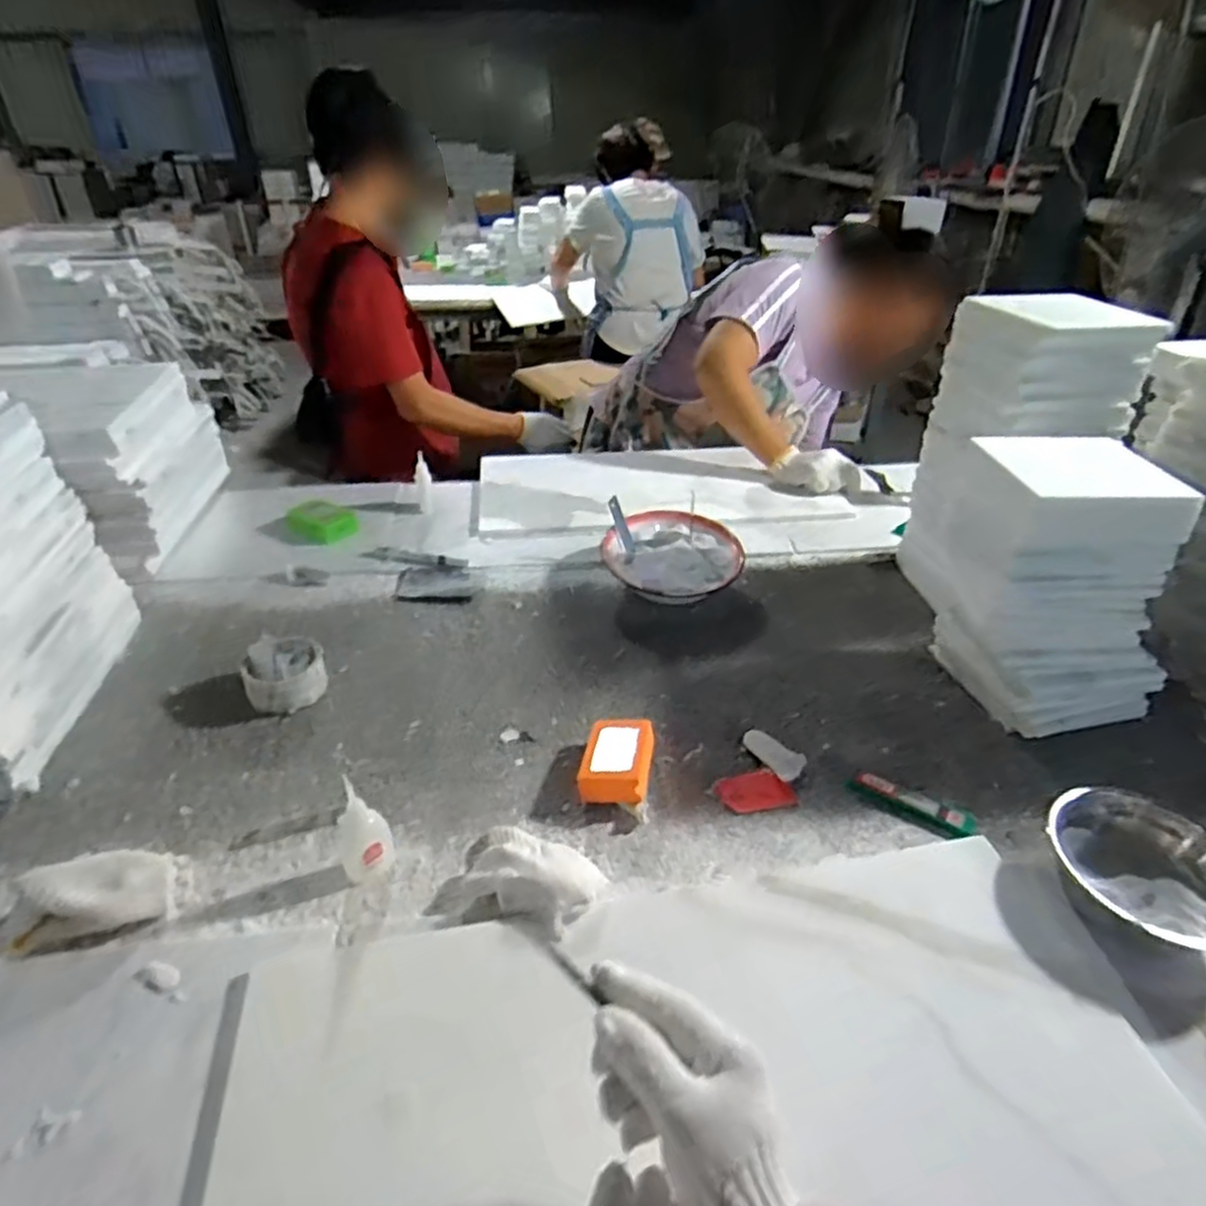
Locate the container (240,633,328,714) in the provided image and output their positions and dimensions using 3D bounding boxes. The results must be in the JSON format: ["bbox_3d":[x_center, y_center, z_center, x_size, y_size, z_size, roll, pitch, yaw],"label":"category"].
[{"bbox_3d":[-0.359,0.078,0.836,0.084,0.060,0.083,-3,34,2],"label":"container"}]

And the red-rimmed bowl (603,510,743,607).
[{"bbox_3d":[0.097,-0.064,1.045,0.189,0.057,0.173,-3,34,2],"label":"red-rimmed bowl"}]

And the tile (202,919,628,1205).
[{"bbox_3d":[-0.116,0.337,0.445,0.231,0.018,0.299,-9,37,-9],"label":"tile"}]

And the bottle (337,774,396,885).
[{"bbox_3d":[-0.200,0.186,0.614,0.042,0.096,0.032,-17,36,-19],"label":"bottle"}]

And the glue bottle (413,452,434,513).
[{"bbox_3d":[-0.296,-0.200,1.217,0.027,0.088,0.033,-11,35,-11],"label":"glue bottle"}]

